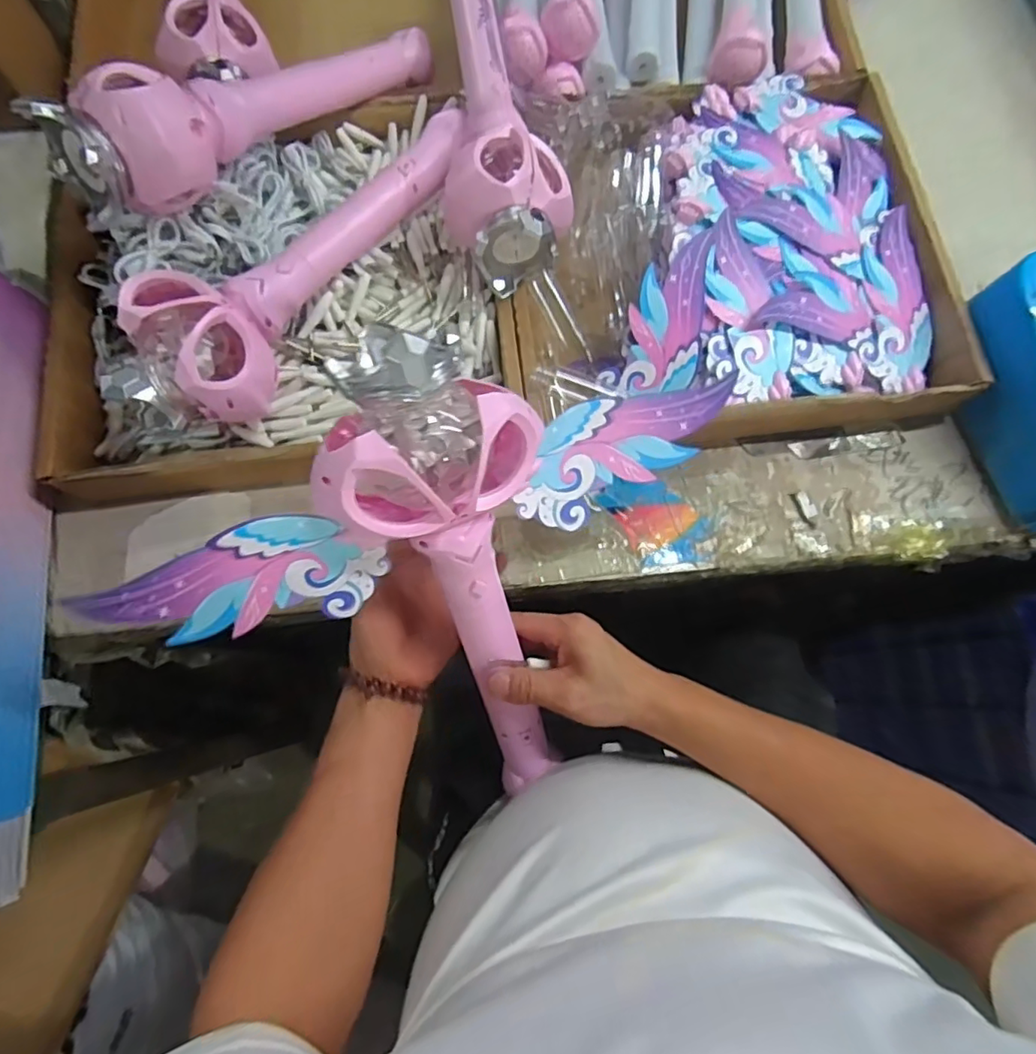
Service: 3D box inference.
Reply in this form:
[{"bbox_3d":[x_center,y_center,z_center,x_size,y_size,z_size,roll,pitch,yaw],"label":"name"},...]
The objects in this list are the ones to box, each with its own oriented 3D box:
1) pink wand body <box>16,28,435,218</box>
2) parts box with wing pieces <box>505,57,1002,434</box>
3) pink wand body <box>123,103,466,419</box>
[{"bbox_3d":[-0.202,-0.351,0.484,0.075,0.081,0.352,37,58,8],"label":"pink wand body"},{"bbox_3d":[0.182,-0.254,0.525,0.377,0.072,0.343,0,75,-1],"label":"parts box with wing pieces"},{"bbox_3d":[-0.156,-0.229,0.462,0.095,0.071,0.329,34,77,7],"label":"pink wand body"}]

